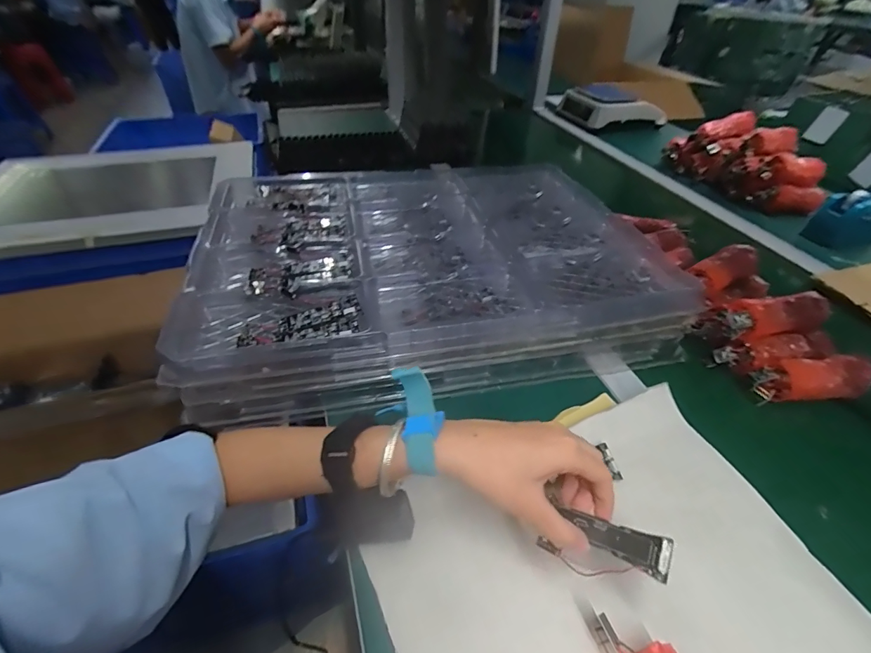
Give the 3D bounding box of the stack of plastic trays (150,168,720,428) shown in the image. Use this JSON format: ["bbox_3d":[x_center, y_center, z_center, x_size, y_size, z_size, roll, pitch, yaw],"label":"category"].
[{"bbox_3d":[-0.016,-0.098,0.573,0.531,0.080,0.412,-8,43,-10],"label":"stack of plastic trays"}]

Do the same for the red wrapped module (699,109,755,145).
[{"bbox_3d":[0.616,-0.421,0.892,0.111,0.033,0.047,-18,42,5],"label":"red wrapped module"}]

